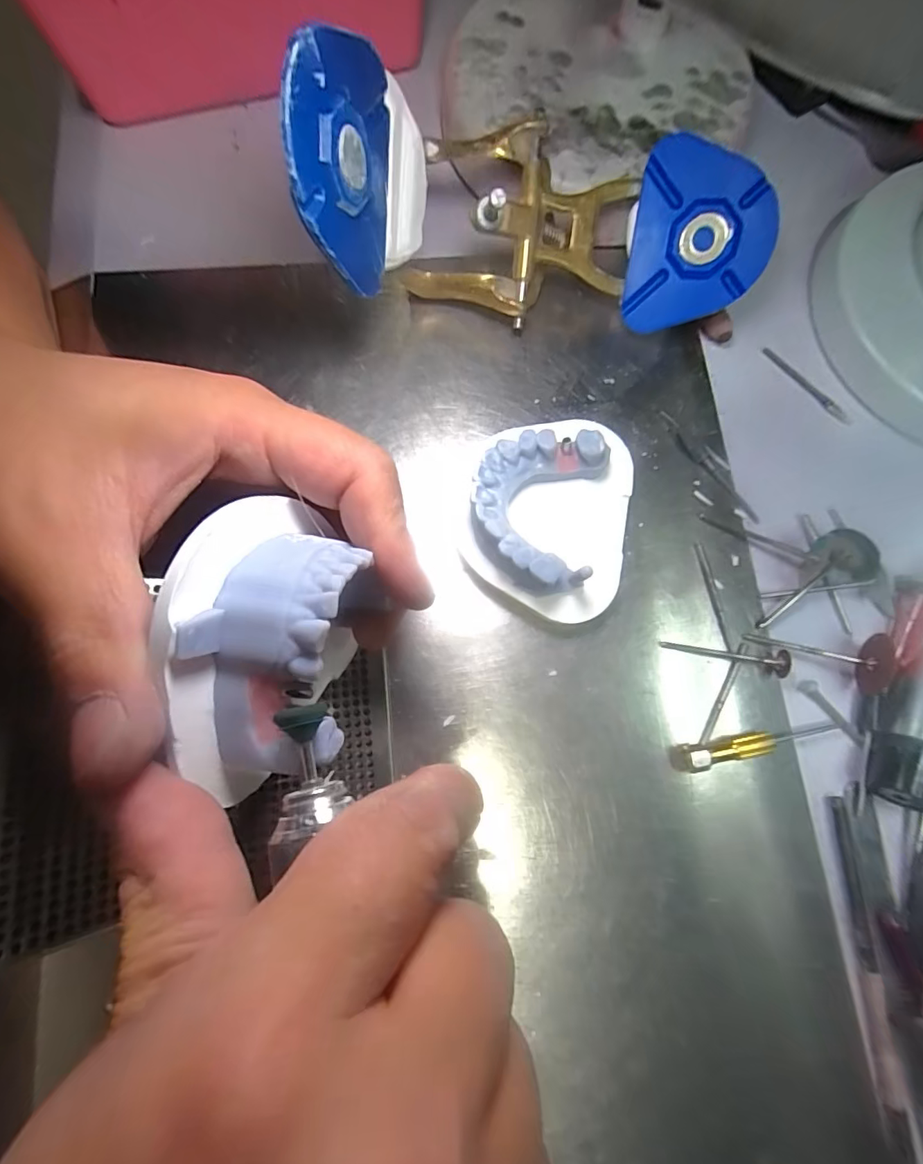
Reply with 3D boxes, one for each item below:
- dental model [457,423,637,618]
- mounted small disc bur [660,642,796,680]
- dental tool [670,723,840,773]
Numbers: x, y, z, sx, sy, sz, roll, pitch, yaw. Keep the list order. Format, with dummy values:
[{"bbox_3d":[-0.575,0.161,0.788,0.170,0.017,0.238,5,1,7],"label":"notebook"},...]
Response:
[{"bbox_3d":[0.032,-0.024,0.188,0.062,0.032,0.069,13,77,1],"label":"dental model"},{"bbox_3d":[0.101,0.029,0.191,0.048,0.007,0.009,9,77,0],"label":"mounted small disc bur"},{"bbox_3d":[0.110,0.059,0.184,0.063,0.012,0.010,-11,78,-5],"label":"dental tool"}]

